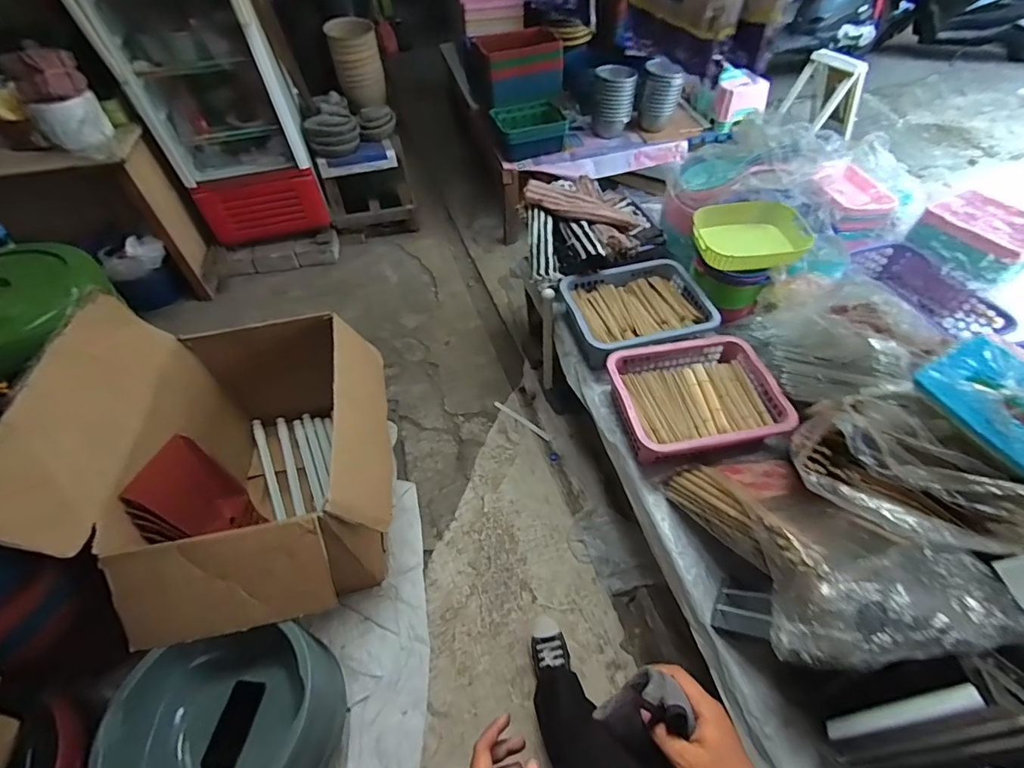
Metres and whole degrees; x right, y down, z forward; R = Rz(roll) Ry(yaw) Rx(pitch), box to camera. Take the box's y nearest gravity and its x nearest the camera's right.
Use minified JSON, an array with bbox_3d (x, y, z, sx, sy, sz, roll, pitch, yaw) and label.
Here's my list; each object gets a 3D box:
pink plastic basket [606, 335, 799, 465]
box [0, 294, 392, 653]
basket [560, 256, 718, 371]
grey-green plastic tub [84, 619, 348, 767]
[{"bbox_3d":[0.477,0.040,1.211,0.410,0.124,0.352,-9,52,-6],"label":"pink plastic basket"},{"bbox_3d":[-0.691,0.153,1.265,0.654,0.673,0.973,-8,52,-4],"label":"box"},{"bbox_3d":[0.384,-0.213,1.406,0.415,0.131,0.307,-13,52,-8],"label":"basket"},{"bbox_3d":[-0.576,0.742,0.963,0.372,0.311,0.341,-1,52,1],"label":"grey-green plastic tub"}]

